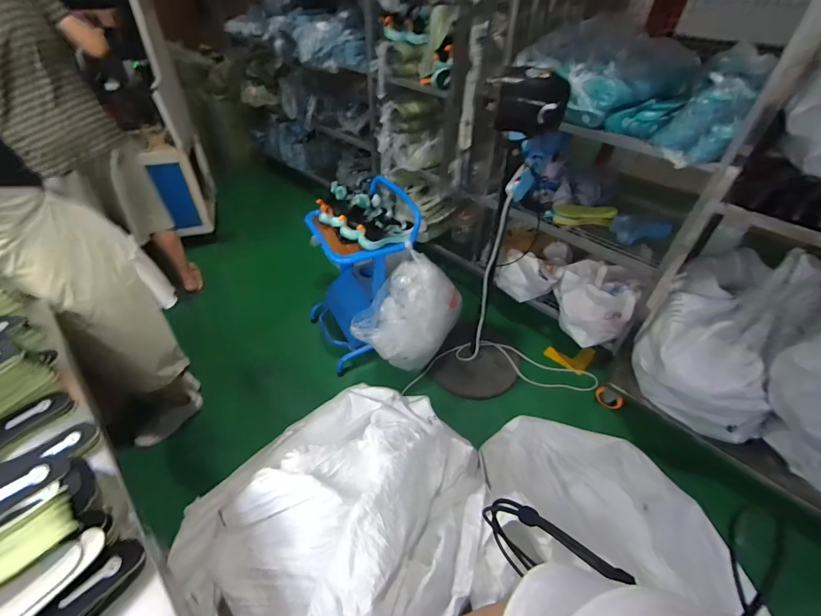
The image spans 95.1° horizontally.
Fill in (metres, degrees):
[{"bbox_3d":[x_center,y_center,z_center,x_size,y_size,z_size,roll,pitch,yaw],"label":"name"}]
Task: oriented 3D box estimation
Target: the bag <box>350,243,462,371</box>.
[{"bbox_3d":[-0.022,0.035,1.397,0.213,0.367,0.433,30,50,28],"label":"bag"}]

